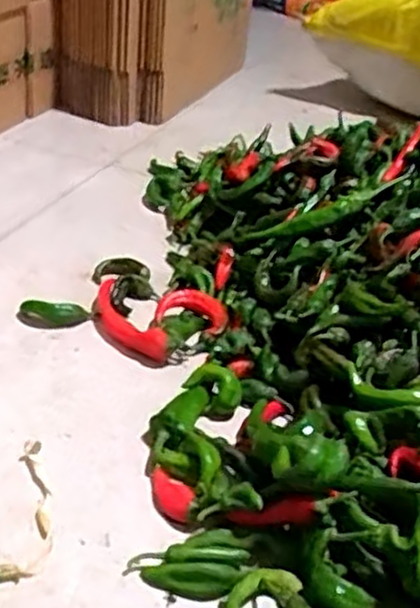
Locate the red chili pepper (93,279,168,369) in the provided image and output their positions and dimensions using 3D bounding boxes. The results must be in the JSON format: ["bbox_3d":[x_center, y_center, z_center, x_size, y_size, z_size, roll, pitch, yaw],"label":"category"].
[{"bbox_3d":[-0.089,0.015,0.748,0.041,0.025,0.144,-14,38,-28],"label":"red chili pepper"}]

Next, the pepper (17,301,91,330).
[{"bbox_3d":[-0.159,0.011,0.755,0.070,0.019,0.028,3,33,-5],"label":"pepper"}]

